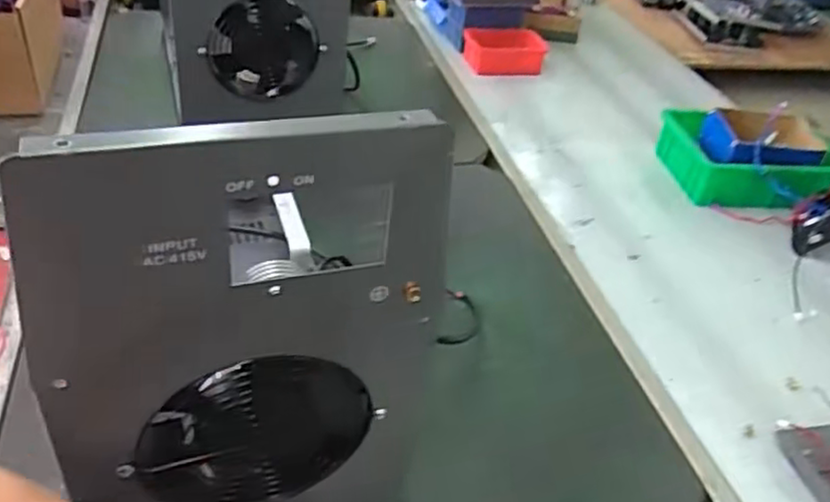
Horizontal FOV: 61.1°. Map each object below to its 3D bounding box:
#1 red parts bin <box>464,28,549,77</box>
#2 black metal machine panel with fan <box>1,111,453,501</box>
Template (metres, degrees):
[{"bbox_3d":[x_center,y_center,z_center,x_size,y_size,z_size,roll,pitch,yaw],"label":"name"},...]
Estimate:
[{"bbox_3d":[0.180,-0.384,1.357,0.163,0.075,0.061,-1,39,-11],"label":"red parts bin"},{"bbox_3d":[-0.096,0.076,0.429,0.215,0.340,0.020,-9,41,-20],"label":"black metal machine panel with fan"}]

